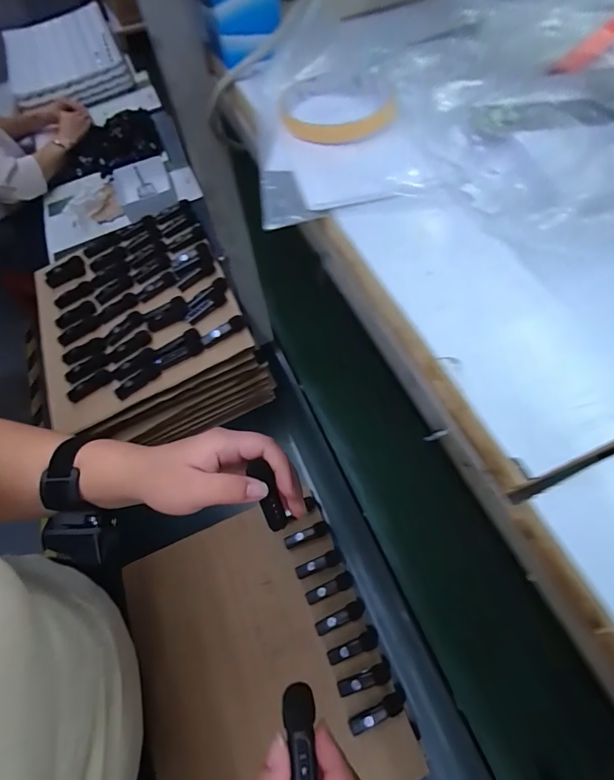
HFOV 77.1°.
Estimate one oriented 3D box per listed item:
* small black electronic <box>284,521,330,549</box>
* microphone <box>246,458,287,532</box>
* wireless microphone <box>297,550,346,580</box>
[{"bbox_3d":[0.001,0.207,0.548,0.064,0.007,0.019,-22,62,-8],"label":"small black electronic"},{"bbox_3d":[-0.030,0.085,0.302,0.017,0.010,0.062,-19,105,-6],"label":"microphone"},{"bbox_3d":[0.018,0.238,0.526,0.068,0.011,0.020,-19,62,-6],"label":"wireless microphone"}]

